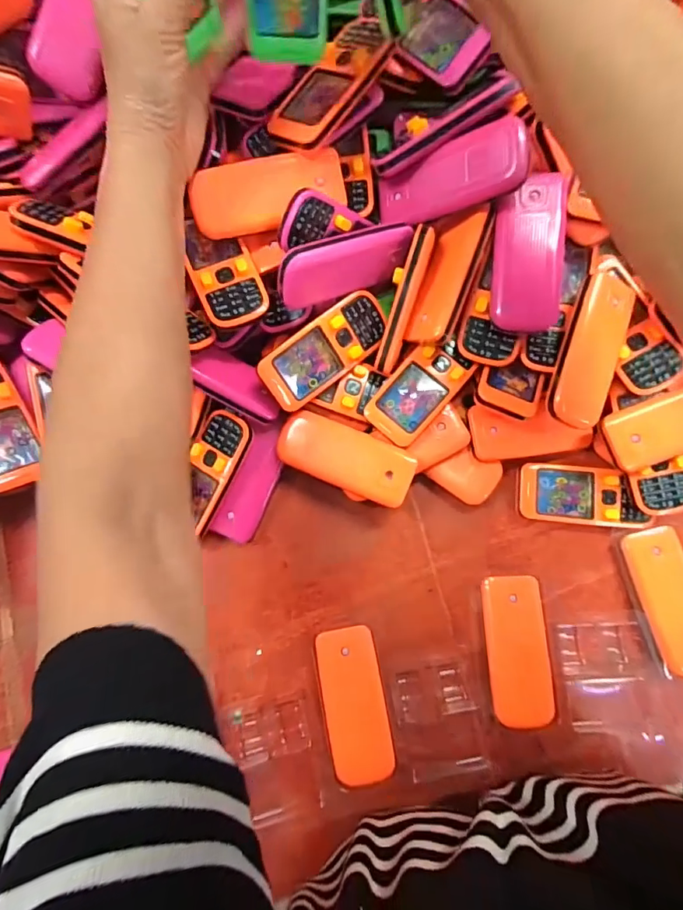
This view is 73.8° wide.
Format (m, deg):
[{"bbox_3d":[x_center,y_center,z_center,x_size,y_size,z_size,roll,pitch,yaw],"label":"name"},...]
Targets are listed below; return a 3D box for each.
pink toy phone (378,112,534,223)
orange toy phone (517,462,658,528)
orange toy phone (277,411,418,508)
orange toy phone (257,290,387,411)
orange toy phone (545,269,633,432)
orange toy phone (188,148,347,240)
[{"bbox_3d":[0.072,-0.186,0.310,0.103,0.012,0.042,-3,106,33],"label":"pink toy phone"},{"bbox_3d":[0.190,0.032,0.357,0.095,0.017,0.044,6,83,0],"label":"orange toy phone"},{"bbox_3d":[0.003,0.000,0.341,0.103,0.011,0.045,25,83,3],"label":"orange toy phone"},{"bbox_3d":[-0.011,-0.078,0.339,0.104,0.016,0.047,-41,122,-10],"label":"orange toy phone"},{"bbox_3d":[0.173,-0.072,0.317,0.043,0.012,0.103,13,95,-14],"label":"orange toy phone"},{"bbox_3d":[-0.050,-0.179,0.314,0.103,0.012,0.043,-13,125,-6],"label":"orange toy phone"}]

